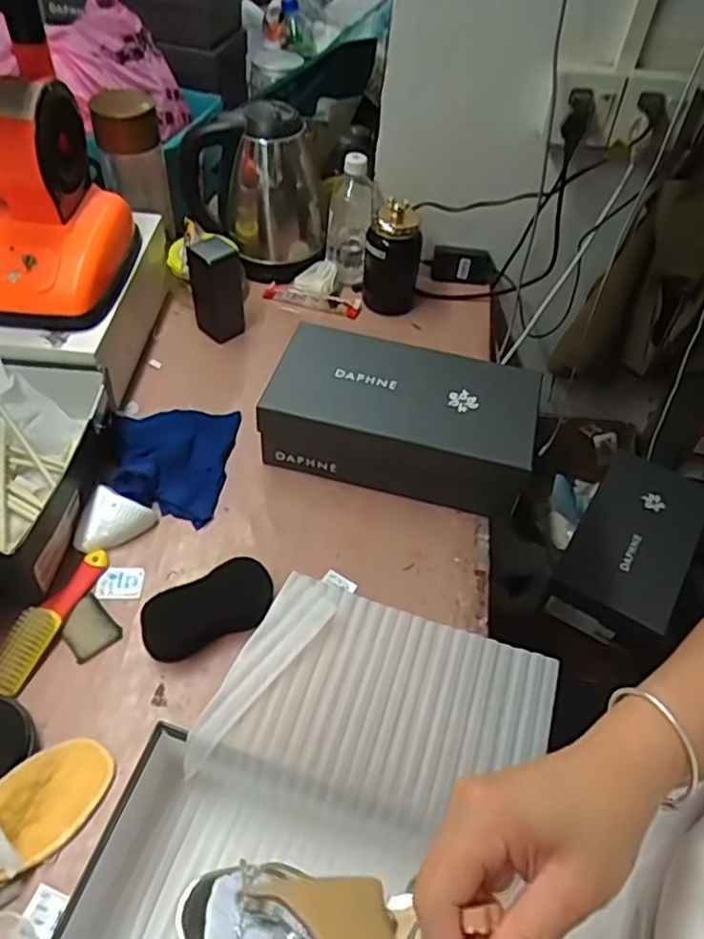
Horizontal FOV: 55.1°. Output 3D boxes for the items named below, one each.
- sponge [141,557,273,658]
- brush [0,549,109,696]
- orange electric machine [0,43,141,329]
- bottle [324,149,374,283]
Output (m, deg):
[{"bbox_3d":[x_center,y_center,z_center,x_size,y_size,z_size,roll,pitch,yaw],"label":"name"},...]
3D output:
[{"bbox_3d":[-0.140,0.136,0.656,0.127,0.037,0.060,-19,55,-20],"label":"sponge"},{"bbox_3d":[-0.291,0.137,0.646,0.035,0.022,0.155,18,51,9],"label":"brush"},{"bbox_3d":[-0.358,-0.297,0.737,0.170,0.202,0.199,8,50,1],"label":"orange electric machine"},{"bbox_3d":[0.000,-0.362,0.980,0.070,0.175,0.068,6,50,-1],"label":"bottle"}]

